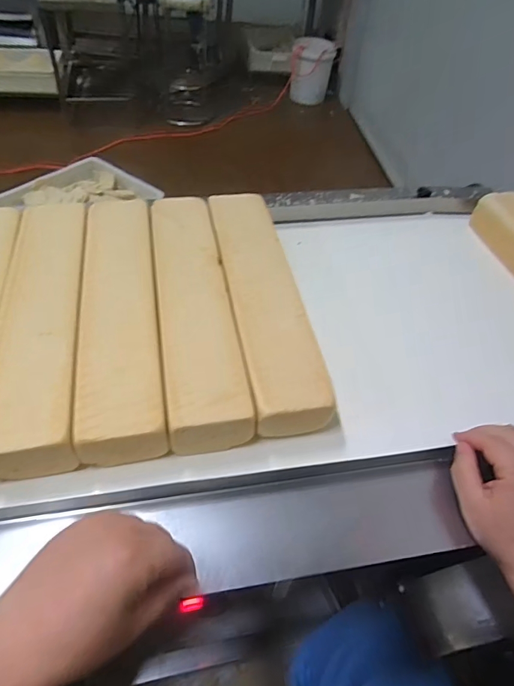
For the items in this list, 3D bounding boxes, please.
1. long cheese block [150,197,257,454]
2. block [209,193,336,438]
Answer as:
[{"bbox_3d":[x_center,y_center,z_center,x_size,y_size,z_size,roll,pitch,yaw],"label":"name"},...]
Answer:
[{"bbox_3d":[-0.074,-0.048,0.514,0.078,0.052,0.356,-6,50,-11],"label":"long cheese block"},{"bbox_3d":[0.003,-0.058,0.527,0.077,0.051,0.349,-6,50,-11],"label":"block"}]

